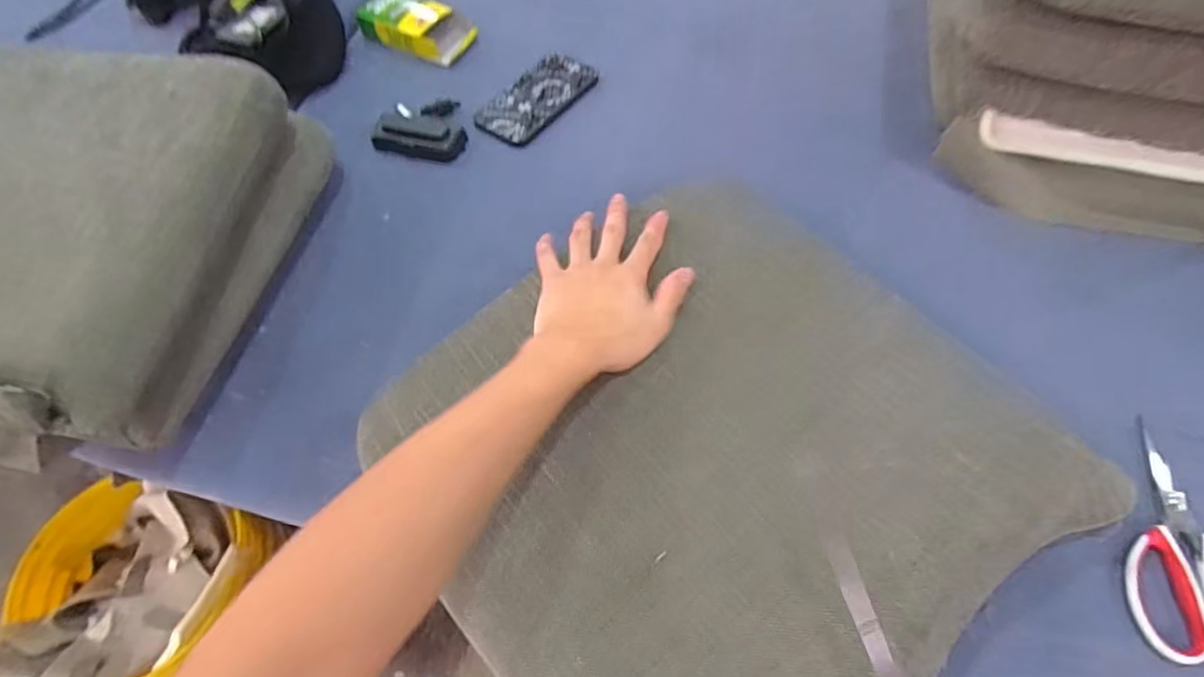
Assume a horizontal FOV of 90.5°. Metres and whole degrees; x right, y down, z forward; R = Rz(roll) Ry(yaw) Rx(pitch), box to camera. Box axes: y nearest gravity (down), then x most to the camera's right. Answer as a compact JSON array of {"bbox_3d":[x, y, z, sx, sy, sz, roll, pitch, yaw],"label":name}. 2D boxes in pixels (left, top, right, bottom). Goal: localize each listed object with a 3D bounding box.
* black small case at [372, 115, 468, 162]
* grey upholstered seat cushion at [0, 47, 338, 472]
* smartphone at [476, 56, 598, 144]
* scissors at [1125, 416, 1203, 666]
[{"bbox_3d":[-0.216,-0.236,0.702,0.107,0.021,0.053,16,61,11],"label":"black small case"},{"bbox_3d":[-0.532,-0.094,0.533,0.409,0.138,0.357,7,60,6],"label":"grey upholstered seat cushion"},{"bbox_3d":[-0.082,-0.297,0.738,0.084,0.013,0.163,34,66,20],"label":"smartphone"},{"bbox_3d":[0.451,0.154,0.460,0.099,0.011,0.181,9,60,7],"label":"scissors"}]

